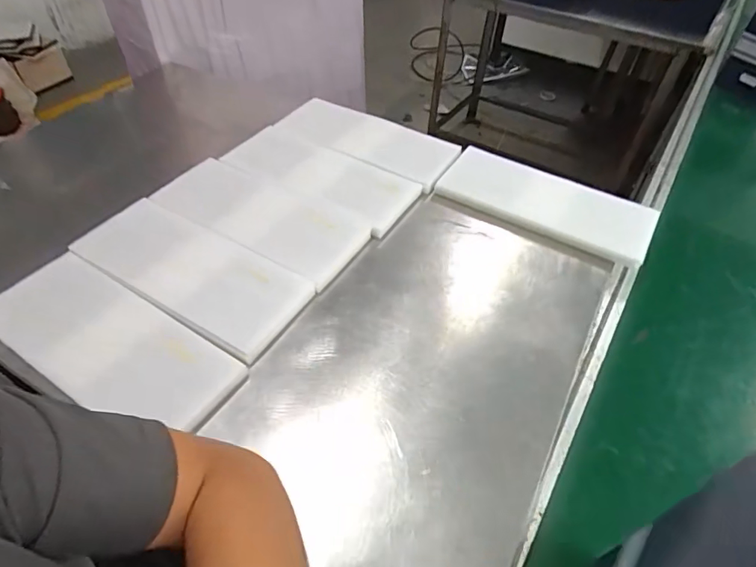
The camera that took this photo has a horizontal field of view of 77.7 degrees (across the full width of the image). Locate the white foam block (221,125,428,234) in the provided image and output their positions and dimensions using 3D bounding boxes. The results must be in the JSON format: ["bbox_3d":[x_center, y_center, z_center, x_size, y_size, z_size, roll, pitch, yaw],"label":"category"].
[{"bbox_3d":[-0.111,-0.227,0.923,0.377,0.030,0.173,30,52,23],"label":"white foam block"}]

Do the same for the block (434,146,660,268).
[{"bbox_3d":[0.309,-0.161,0.895,0.401,0.041,0.172,26,51,20],"label":"block"}]

